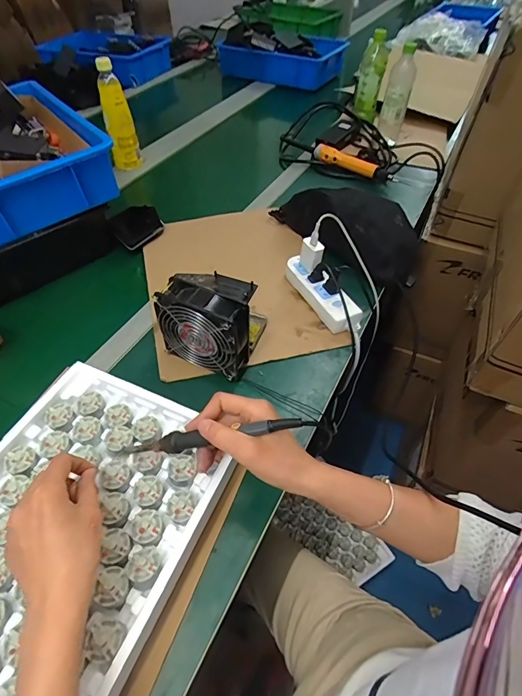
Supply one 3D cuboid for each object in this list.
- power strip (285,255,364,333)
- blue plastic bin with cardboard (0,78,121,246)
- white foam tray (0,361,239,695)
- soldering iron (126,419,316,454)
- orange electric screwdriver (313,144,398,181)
[{"bbox_3d":[0.102,-0.092,0.646,0.056,0.035,0.176,-25,55,-19],"label":"power strip"},{"bbox_3d":[-0.449,-0.356,0.682,0.259,0.109,0.398,-28,56,-21],"label":"blue plastic bin with cardboard"},{"bbox_3d":[-0.202,0.186,0.389,0.250,0.033,0.338,19,53,15],"label":"white foam tray"},{"bbox_3d":[-0.046,0.089,0.386,0.203,0.023,0.019,-12,49,15],"label":"soldering iron"},{"bbox_3d":[0.224,-0.442,0.929,0.207,0.044,0.035,25,55,19],"label":"orange electric screwdriver"}]

